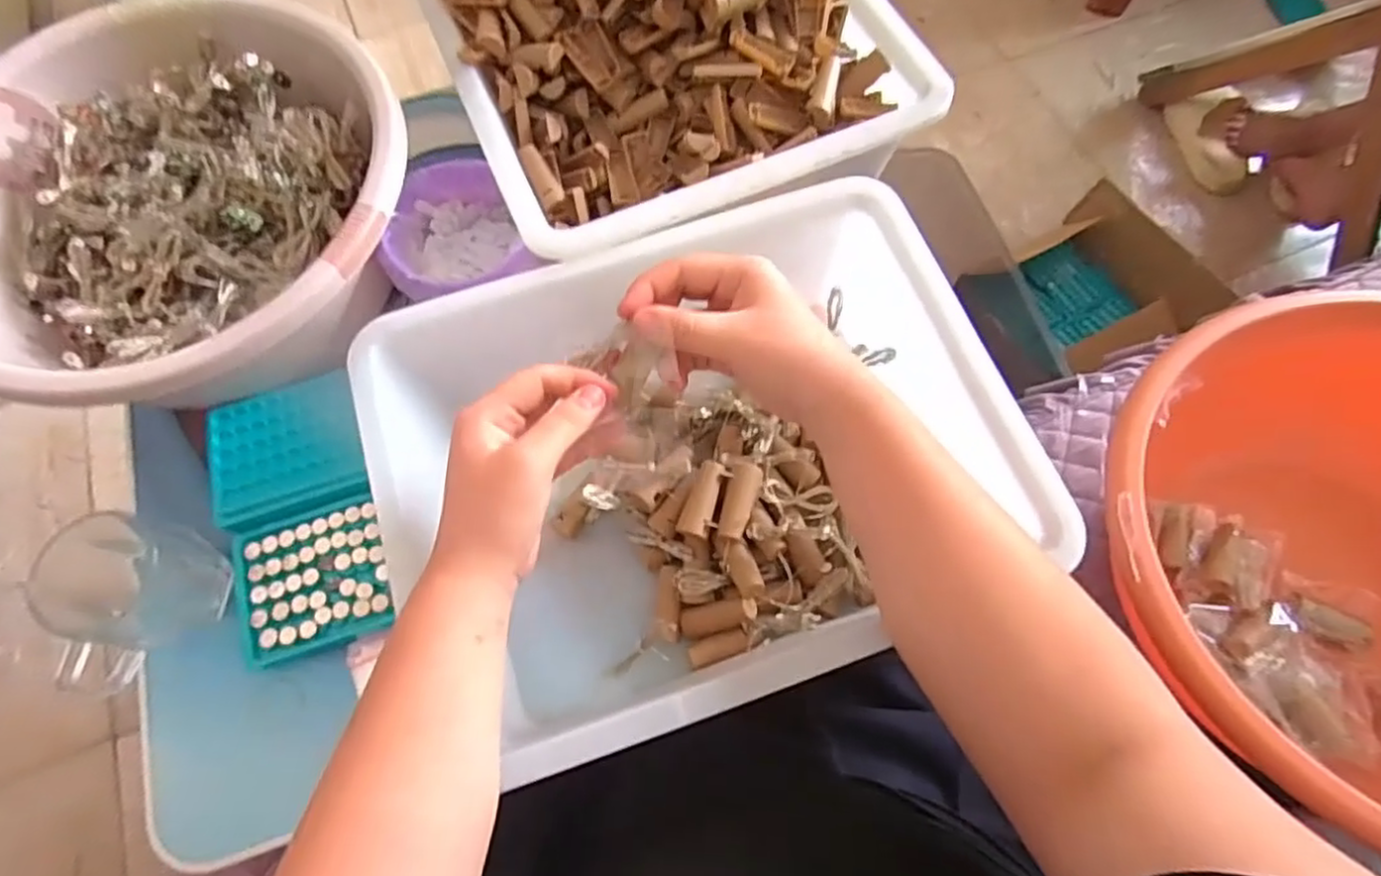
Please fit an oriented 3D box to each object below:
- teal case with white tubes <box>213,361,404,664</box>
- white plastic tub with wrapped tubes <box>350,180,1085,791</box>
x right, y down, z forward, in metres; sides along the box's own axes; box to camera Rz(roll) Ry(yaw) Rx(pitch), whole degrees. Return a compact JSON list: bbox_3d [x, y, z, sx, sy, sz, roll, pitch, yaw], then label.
[{"bbox_3d":[-0.271,0.051,0.479,0.099,0.037,0.186,-17,69,-6],"label":"teal case with white tubes"},{"bbox_3d":[0.008,0.006,0.460,0.359,0.135,0.283,-16,68,-5],"label":"white plastic tub with wrapped tubes"}]

